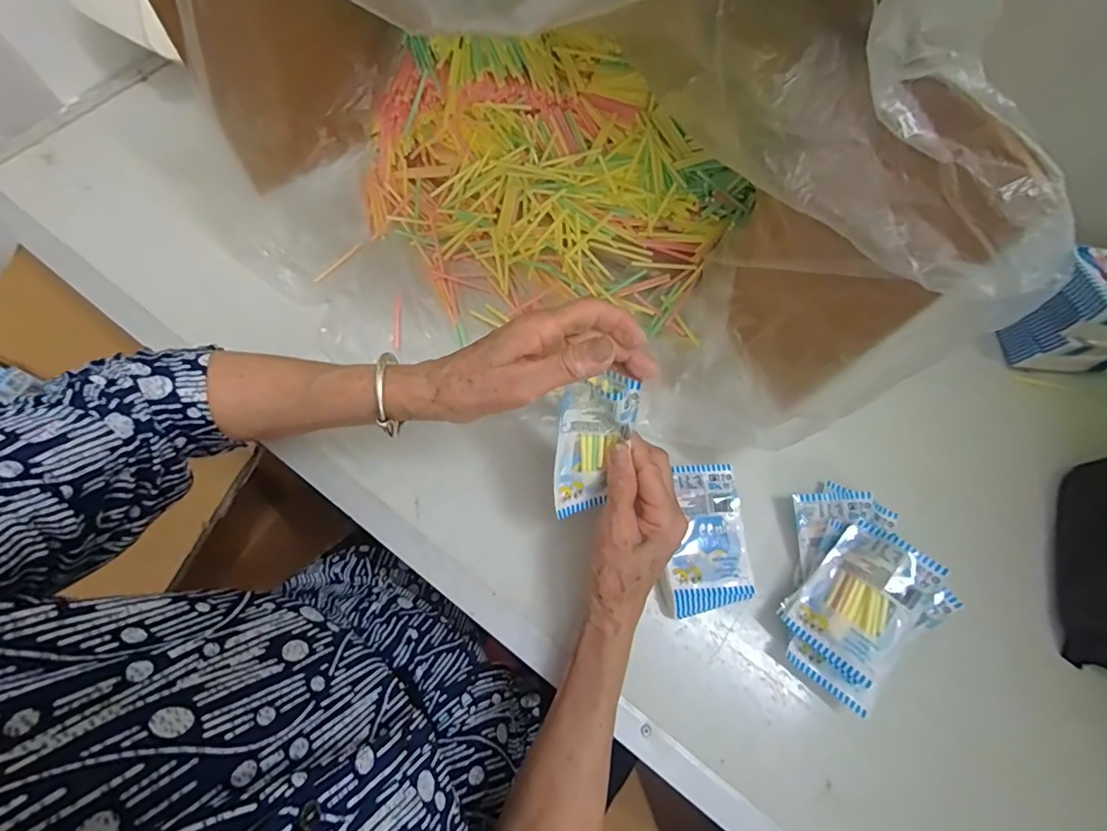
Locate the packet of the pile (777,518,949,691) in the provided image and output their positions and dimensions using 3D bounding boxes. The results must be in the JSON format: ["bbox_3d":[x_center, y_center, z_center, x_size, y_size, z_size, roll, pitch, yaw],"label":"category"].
[{"bbox_3d":[0.228,0.133,0.363,0.104,0.011,0.067,-46,54,-7],"label":"packet of the pile"}]

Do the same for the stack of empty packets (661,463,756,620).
[{"bbox_3d":[0.120,0.097,0.396,0.067,0.016,0.115,-2,74,0],"label":"stack of empty packets"}]

